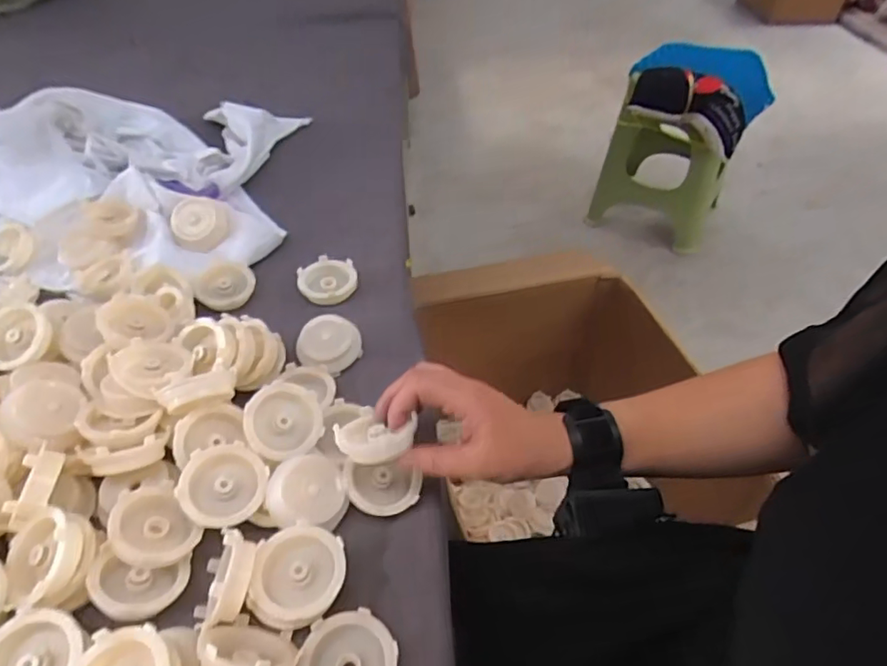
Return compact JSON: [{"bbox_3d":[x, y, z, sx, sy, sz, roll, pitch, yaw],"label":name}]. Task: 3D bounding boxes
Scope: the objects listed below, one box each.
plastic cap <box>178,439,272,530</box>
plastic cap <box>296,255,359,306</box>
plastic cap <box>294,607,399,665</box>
[{"bbox_3d":[-0.147,0.102,0.374,0.055,0.018,0.055,9,54,-12],"label":"plastic cap"},{"bbox_3d":[-0.110,-0.051,0.535,0.053,0.013,0.053,0,46,0],"label":"plastic cap"},{"bbox_3d":[-0.055,0.187,0.317,0.055,0.011,0.053,0,46,0],"label":"plastic cap"}]

